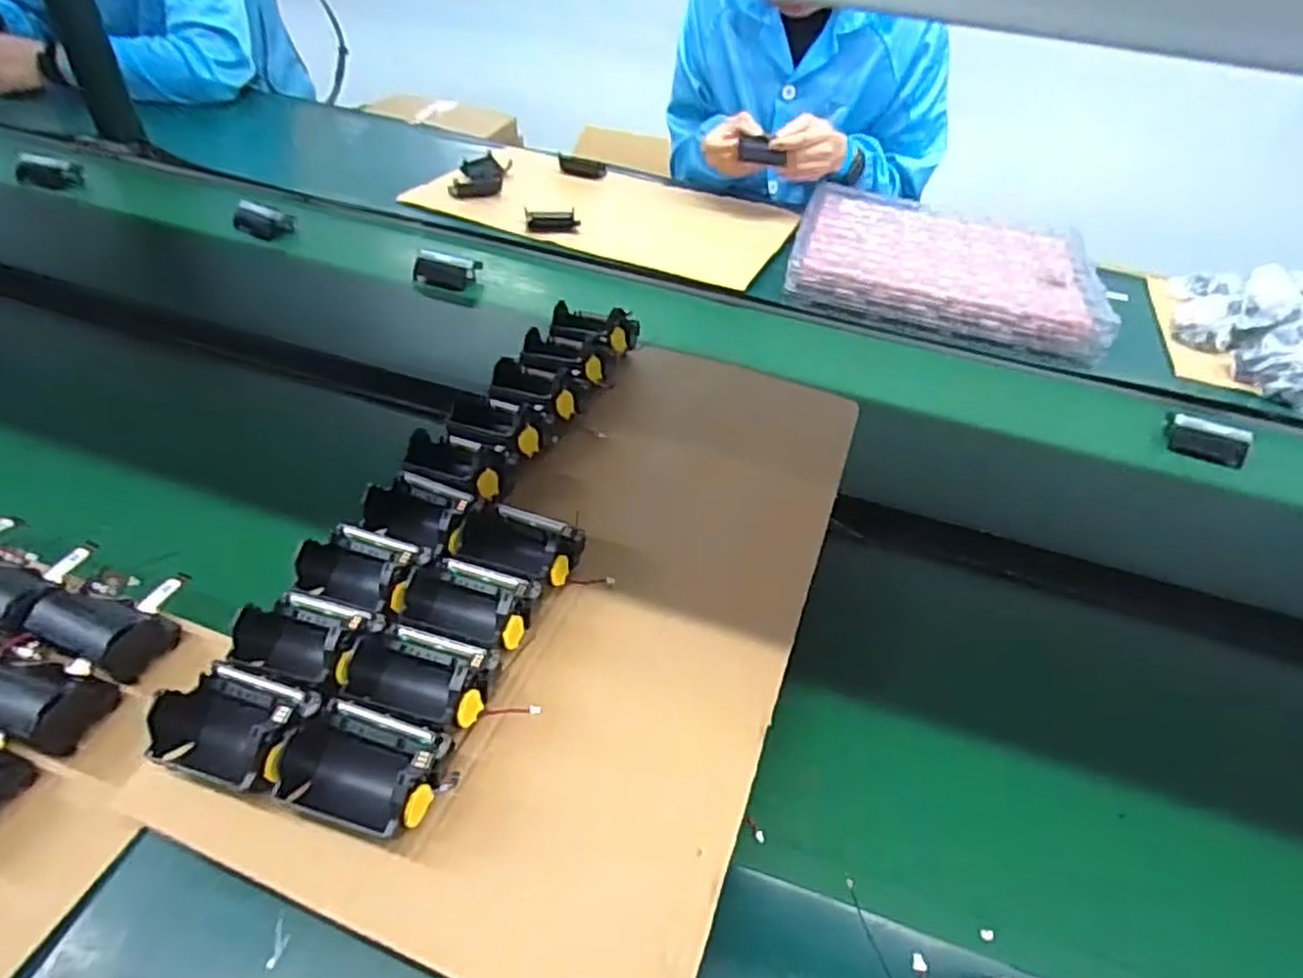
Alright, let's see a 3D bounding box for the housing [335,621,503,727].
[{"bbox_3d":[-0.129,0.105,0.404,0.076,0.041,0.053,19,45,12],"label":"housing"}]

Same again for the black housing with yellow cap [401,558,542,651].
[{"bbox_3d":[-0.111,0.069,0.446,0.078,0.042,0.057,15,44,8],"label":"black housing with yellow cap"}]

